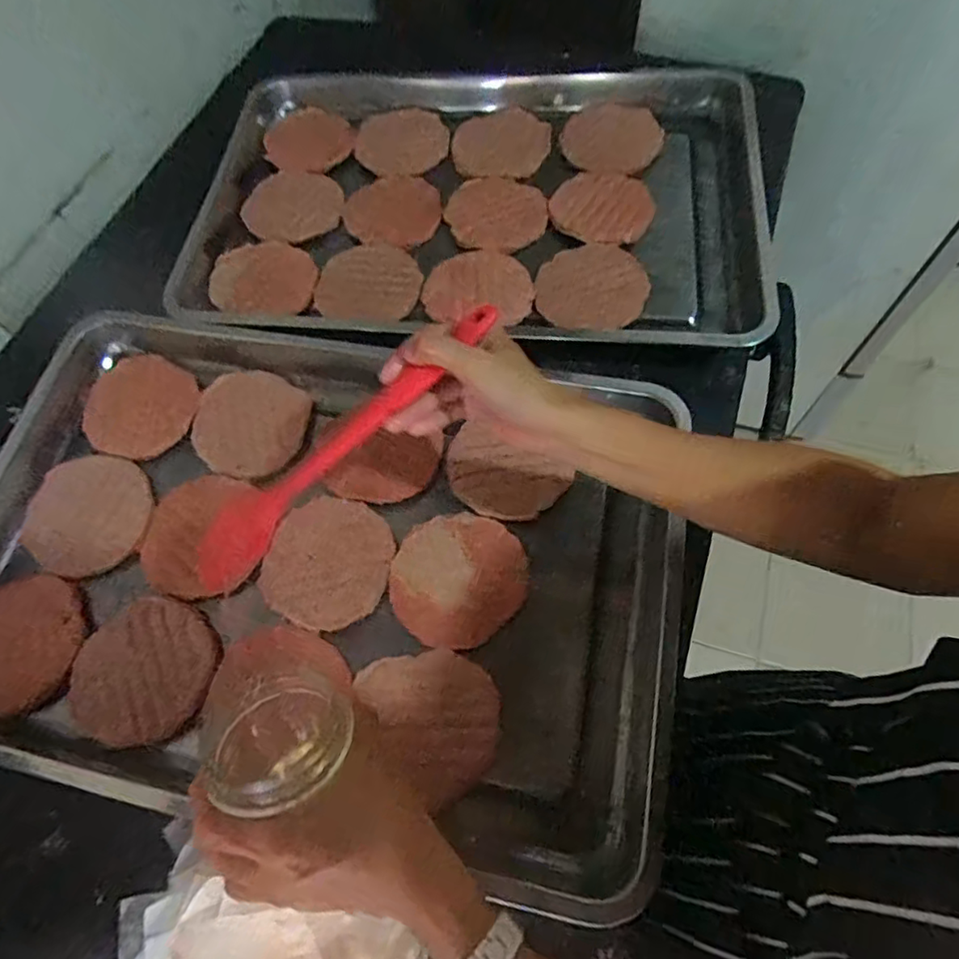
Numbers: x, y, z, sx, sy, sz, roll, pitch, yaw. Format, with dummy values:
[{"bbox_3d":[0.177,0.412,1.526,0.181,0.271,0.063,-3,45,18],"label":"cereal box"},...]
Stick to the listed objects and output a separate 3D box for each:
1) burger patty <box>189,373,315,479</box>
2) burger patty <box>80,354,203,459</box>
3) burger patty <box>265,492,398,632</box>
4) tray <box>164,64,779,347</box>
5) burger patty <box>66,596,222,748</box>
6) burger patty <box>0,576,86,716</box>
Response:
[{"bbox_3d":[-0.220,-0.054,0.570,0.107,0.007,0.104,-2,63,3],"label":"burger patty"},{"bbox_3d":[-0.328,-0.074,0.584,0.101,0.009,0.109,13,65,10],"label":"burger patty"},{"bbox_3d":[-0.127,0.069,0.508,0.105,0.010,0.108,-2,63,3],"label":"burger patty"},{"bbox_3d":[-0.007,-0.311,0.663,0.594,0.077,0.408,5,66,4],"label":"tray"},{"bbox_3d":[-0.269,0.150,0.478,0.108,0.008,0.108,-2,63,3],"label":"burger patty"},{"bbox_3d":[-0.383,0.134,0.495,0.105,0.009,0.108,-1,65,1],"label":"burger patty"}]

